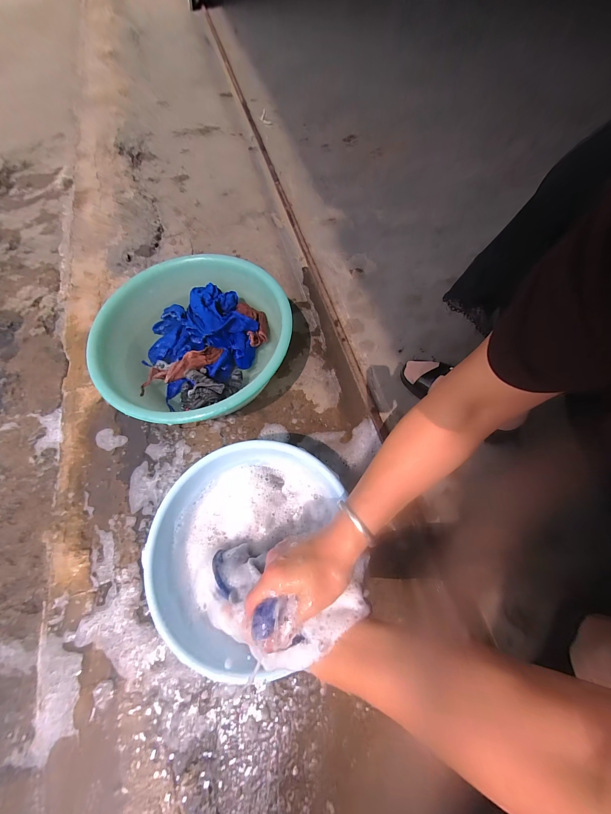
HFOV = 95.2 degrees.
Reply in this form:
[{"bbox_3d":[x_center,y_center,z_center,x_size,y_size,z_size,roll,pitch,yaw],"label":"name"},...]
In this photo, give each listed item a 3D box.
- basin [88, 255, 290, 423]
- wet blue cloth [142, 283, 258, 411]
[{"bbox_3d":[-0.202,-0.120,0.553,0.338,0.128,0.343,-1,68,3],"label":"basin"},{"bbox_3d":[-0.214,-0.144,0.567,0.221,0.060,0.202,-27,70,-12],"label":"wet blue cloth"}]

